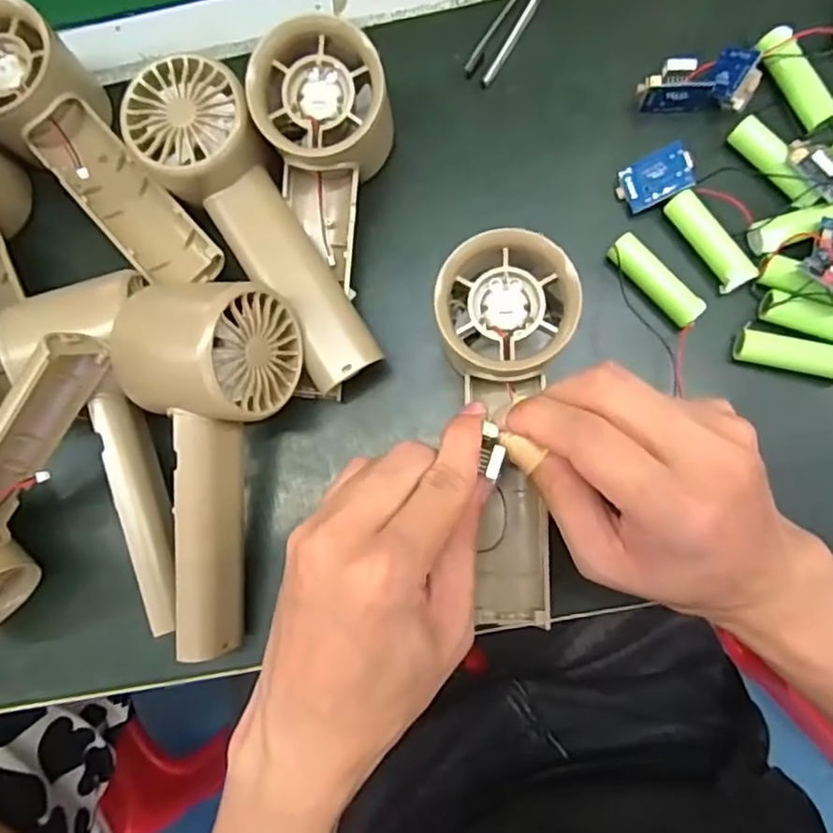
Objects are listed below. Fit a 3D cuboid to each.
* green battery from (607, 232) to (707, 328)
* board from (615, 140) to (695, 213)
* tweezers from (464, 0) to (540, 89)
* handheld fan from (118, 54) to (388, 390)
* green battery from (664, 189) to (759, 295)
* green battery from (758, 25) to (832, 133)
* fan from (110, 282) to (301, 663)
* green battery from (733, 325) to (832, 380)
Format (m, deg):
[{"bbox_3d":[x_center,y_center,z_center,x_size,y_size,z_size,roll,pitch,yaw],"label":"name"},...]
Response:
[{"bbox_3d":[0.109,-0.061,0.298,0.015,0.014,0.049,-44,84,-2],"label":"green battery"},{"bbox_3d":[0.109,-0.109,0.297,0.033,0.005,0.022,-22,83,27],"label":"board"},{"bbox_3d":[0.056,-0.209,0.318,0.017,0.011,0.102,32,87,6],"label":"tweezers"},{"bbox_3d":[-0.069,-0.082,0.292,0.051,0.056,0.154,-32,83,0],"label":"handheld fan"},{"bbox_3d":[0.133,-0.080,0.296,0.015,0.013,0.049,-31,83,0],"label":"green battery"},{"bbox_3d":[0.175,-0.155,0.299,0.014,0.015,0.050,-28,83,0],"label":"green battery"},{"bbox_3d":[-0.088,0.025,0.266,0.068,0.049,0.153,1,97,5],"label":"fan"},{"bbox_3d":[0.168,-0.027,0.288,0.050,0.017,0.015,16,85,5],"label":"green battery"}]

